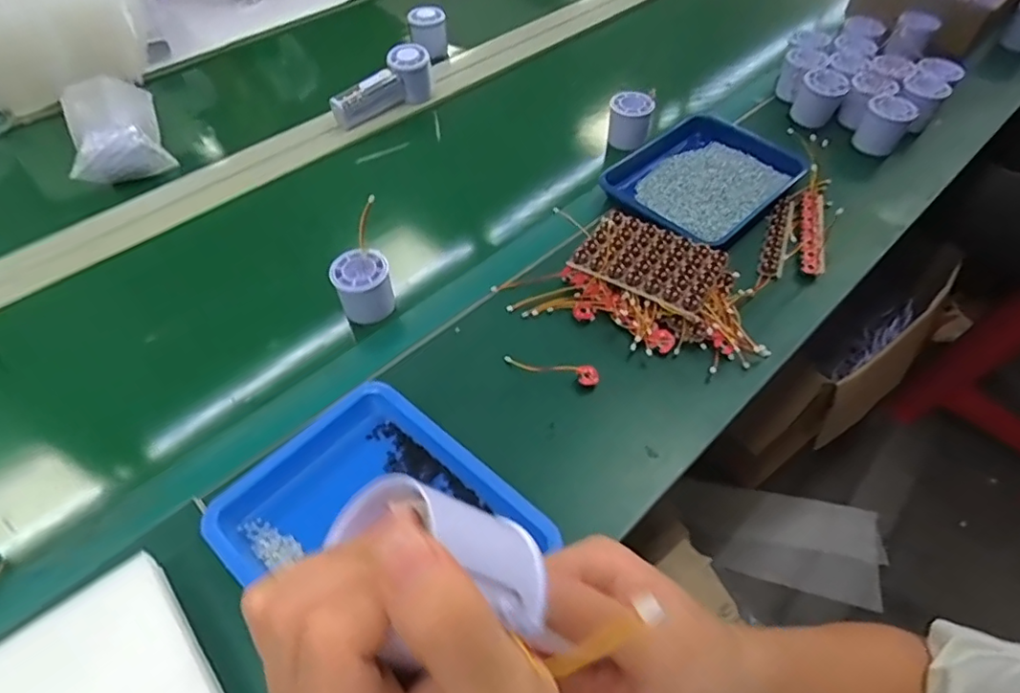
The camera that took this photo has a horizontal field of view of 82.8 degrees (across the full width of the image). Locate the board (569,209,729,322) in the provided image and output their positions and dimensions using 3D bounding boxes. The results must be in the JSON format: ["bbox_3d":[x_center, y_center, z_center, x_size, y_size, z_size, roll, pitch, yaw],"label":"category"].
[{"bbox_3d":[0.140,-0.088,0.577,0.131,0.010,0.100,27,54,20],"label":"board"}]

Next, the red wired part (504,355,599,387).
[{"bbox_3d":[0.037,0.018,0.523,0.087,0.011,0.020,12,53,11],"label":"red wired part"}]

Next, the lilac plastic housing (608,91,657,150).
[{"bbox_3d":[0.157,-0.297,0.759,0.054,0.051,0.054,8,52,8],"label":"lilac plastic housing"}]

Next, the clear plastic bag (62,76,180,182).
[{"bbox_3d":[-0.518,-0.287,0.751,0.103,0.053,0.193,-26,55,-18],"label":"clear plastic bag"}]

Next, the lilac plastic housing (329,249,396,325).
[{"bbox_3d":[-0.145,-0.059,0.577,0.052,0.057,0.048,-20,54,-14],"label":"lilac plastic housing"}]

